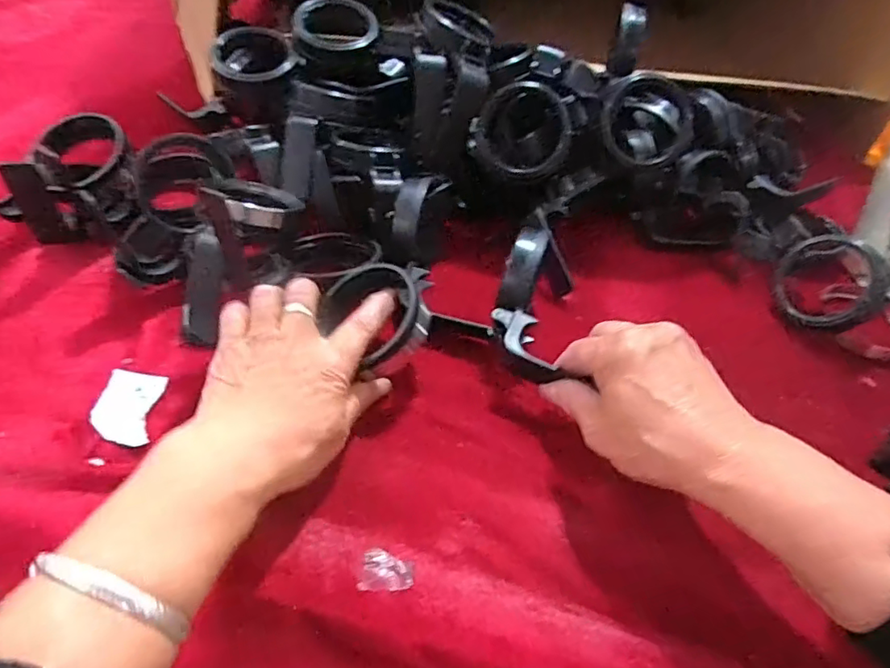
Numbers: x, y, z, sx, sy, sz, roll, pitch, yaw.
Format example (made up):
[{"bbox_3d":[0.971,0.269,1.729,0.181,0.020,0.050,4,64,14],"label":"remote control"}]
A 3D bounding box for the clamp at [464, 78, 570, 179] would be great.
[{"bbox_3d":[0.061,-0.156,0.442,0.072,0.075,0.021,40,8,-6],"label":"clamp"}]

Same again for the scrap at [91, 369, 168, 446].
[{"bbox_3d":[-0.186,0.042,0.334,0.033,0.004,0.050,1,45,-6],"label":"scrap"}]

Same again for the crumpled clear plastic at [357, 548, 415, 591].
[{"bbox_3d":[-0.028,0.117,0.283,0.026,0.004,0.020,4,45,-4],"label":"crumpled clear plastic"}]

